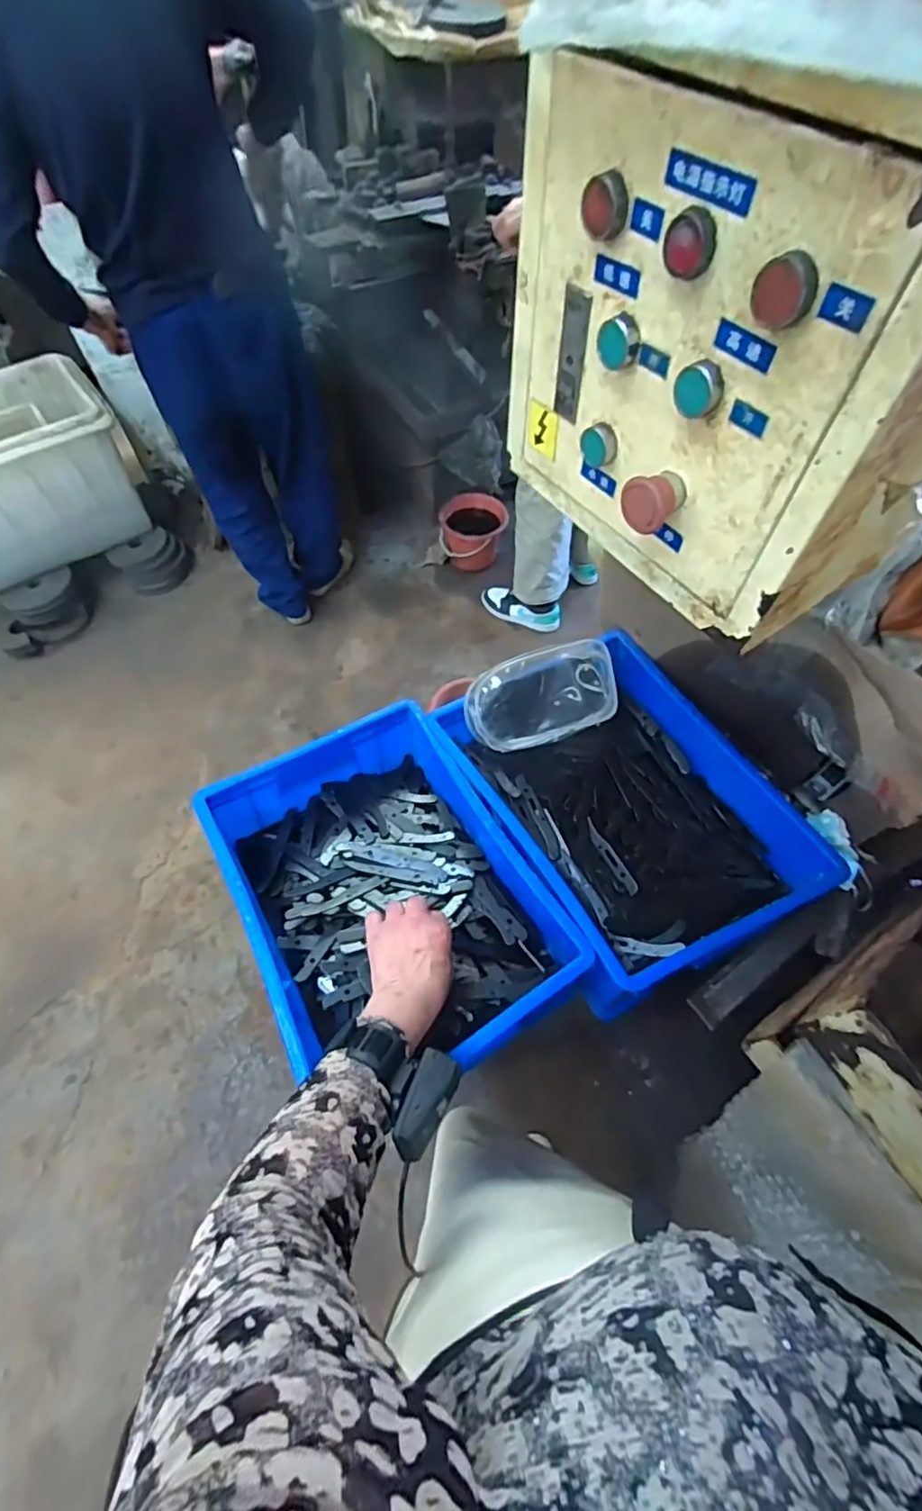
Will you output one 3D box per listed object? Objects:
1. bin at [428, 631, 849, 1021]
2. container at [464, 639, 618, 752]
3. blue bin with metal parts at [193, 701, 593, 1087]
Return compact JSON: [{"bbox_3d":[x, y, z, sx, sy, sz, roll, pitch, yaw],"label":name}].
[{"bbox_3d":[0.198,0.050,0.716,0.313,0.112,0.411,-26,61,-14],"label":"bin"},{"bbox_3d":[0.104,-0.077,0.760,0.199,0.120,0.050,-23,17,-13],"label":"container"},{"bbox_3d":[-0.087,0.150,0.676,0.293,0.120,0.402,-27,61,-14],"label":"blue bin with metal parts"}]

